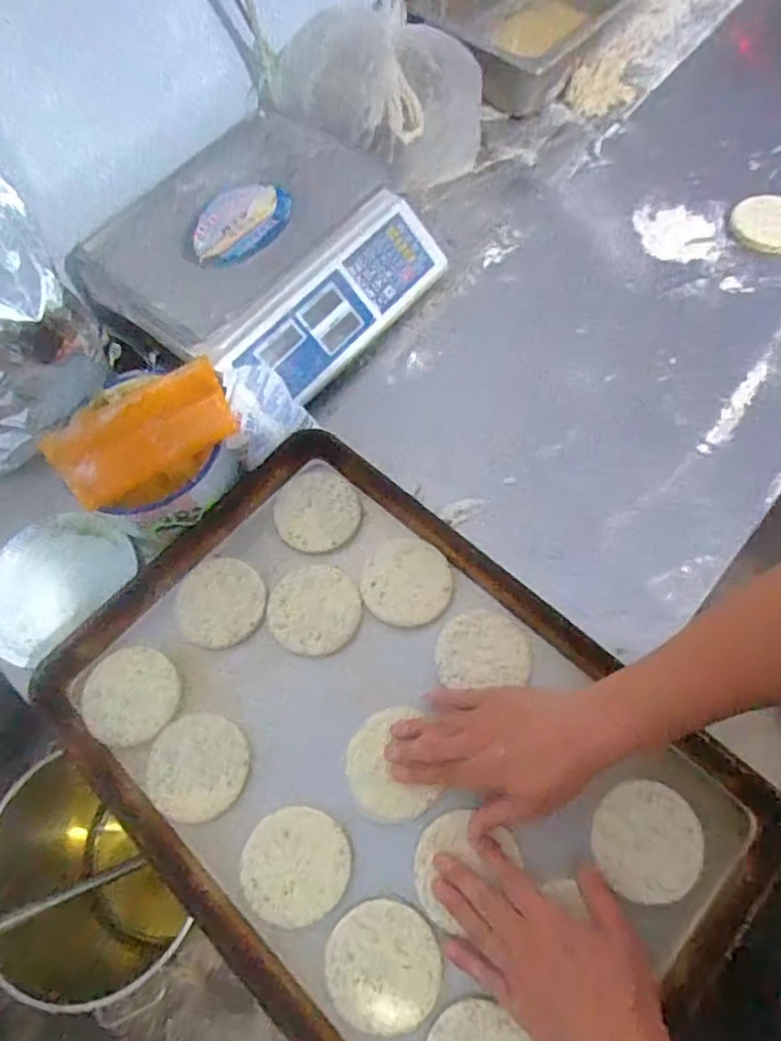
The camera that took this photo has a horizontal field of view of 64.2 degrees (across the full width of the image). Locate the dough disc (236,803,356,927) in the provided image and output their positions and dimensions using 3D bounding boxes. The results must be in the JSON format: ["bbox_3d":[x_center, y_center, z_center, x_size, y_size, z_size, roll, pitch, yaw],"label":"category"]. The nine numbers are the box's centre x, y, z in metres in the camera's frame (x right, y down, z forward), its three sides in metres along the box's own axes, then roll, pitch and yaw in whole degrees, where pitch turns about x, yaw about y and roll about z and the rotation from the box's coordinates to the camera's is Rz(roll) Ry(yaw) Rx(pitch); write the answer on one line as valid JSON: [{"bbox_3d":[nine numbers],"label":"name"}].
[{"bbox_3d":[-0.083,0.303,0.549,0.090,0.010,0.088,-1,66,2],"label":"dough disc"}]

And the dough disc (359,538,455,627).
[{"bbox_3d":[0.018,0.064,0.649,0.090,0.007,0.090,-1,66,2],"label":"dough disc"}]

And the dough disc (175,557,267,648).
[{"bbox_3d":[-0.179,0.085,0.660,0.090,0.007,0.094,-1,66,2],"label":"dough disc"}]

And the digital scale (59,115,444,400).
[{"bbox_3d":[-0.156,-0.323,0.785,0.326,0.114,0.338,36,73,16],"label":"digital scale"}]

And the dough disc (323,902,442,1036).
[{"bbox_3d":[-0.007,0.366,0.513,0.094,0.010,0.085,-10,66,-2],"label":"dough disc"}]

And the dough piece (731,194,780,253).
[{"bbox_3d":[0.510,-0.400,0.835,0.097,0.025,0.074,30,71,16],"label":"dough piece"}]

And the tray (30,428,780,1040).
[{"bbox_3d":[-0.008,0.213,0.579,0.606,0.046,0.405,40,74,17],"label":"tray"}]

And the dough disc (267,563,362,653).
[{"bbox_3d":[-0.079,0.092,0.652,0.094,0.004,0.091,-1,66,2],"label":"dough disc"}]

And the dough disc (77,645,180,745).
[{"bbox_3d":[-0.260,0.175,0.622,0.094,0.004,0.093,-1,66,2],"label":"dough disc"}]

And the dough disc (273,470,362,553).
[{"bbox_3d":[-0.085,-0.010,0.704,0.102,0.013,0.092,36,73,16],"label":"dough disc"}]

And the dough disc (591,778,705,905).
[{"bbox_3d":[0.224,0.279,0.544,0.086,0.012,0.093,-1,66,2],"label":"dough disc"}]

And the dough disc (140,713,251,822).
[{"bbox_3d":[-0.185,0.234,0.595,0.092,0.010,0.093,-1,66,2],"label":"dough disc"}]

